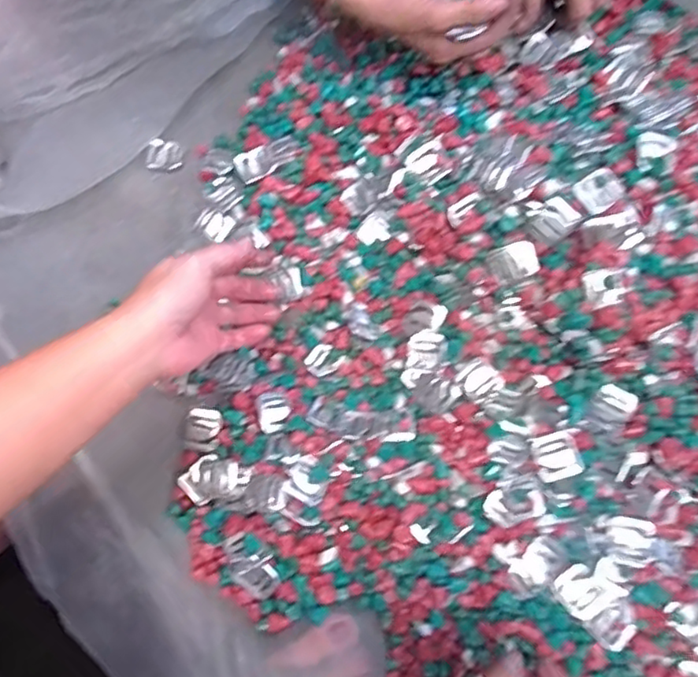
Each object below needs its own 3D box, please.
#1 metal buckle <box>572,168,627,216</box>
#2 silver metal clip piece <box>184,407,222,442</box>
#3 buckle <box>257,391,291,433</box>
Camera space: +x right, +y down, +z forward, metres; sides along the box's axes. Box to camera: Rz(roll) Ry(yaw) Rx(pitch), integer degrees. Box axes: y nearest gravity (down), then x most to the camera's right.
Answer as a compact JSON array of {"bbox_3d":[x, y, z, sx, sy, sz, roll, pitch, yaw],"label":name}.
[{"bbox_3d":[0.202,-0.119,0.495,0.037,0.005,0.030,-34,77,-8],"label":"metal buckle"},{"bbox_3d":[-0.124,0.073,0.521,0.029,0.007,0.029,0,75,1],"label":"silver metal clip piece"},{"bbox_3d":[-0.063,0.061,0.518,0.025,0.013,0.035,-11,75,-3],"label":"buckle"}]

